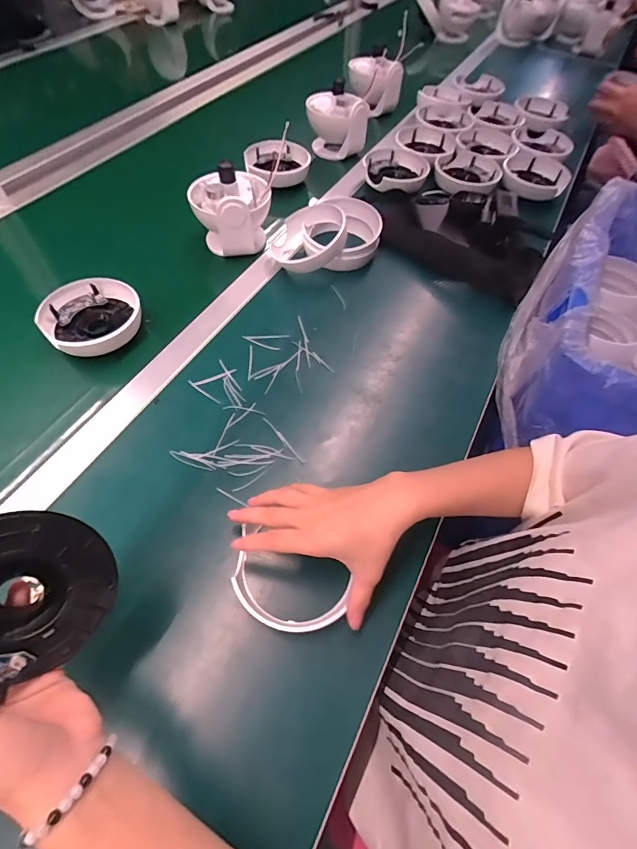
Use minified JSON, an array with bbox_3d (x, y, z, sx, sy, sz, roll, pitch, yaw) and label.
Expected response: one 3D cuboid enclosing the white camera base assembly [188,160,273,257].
[{"bbox_3d":[-0.127,-0.315,0.589,0.111,0.111,0.107,-5,57,-8],"label":"white camera base assembly"}]

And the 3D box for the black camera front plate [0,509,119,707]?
[{"bbox_3d":[-0.177,0.101,0.240,0.097,0.016,0.094,1,88,-35],"label":"black camera front plate"}]

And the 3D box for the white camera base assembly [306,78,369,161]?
[{"bbox_3d":[0.035,-0.559,0.754,0.113,0.102,0.062,5,56,-2],"label":"white camera base assembly"}]

